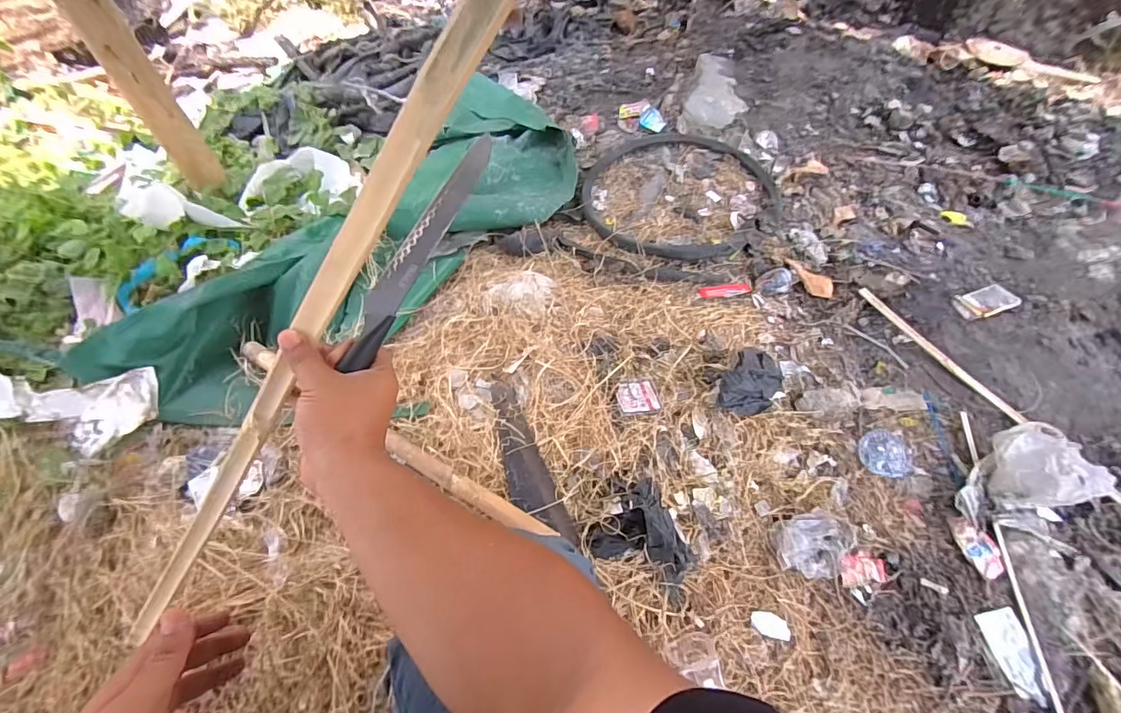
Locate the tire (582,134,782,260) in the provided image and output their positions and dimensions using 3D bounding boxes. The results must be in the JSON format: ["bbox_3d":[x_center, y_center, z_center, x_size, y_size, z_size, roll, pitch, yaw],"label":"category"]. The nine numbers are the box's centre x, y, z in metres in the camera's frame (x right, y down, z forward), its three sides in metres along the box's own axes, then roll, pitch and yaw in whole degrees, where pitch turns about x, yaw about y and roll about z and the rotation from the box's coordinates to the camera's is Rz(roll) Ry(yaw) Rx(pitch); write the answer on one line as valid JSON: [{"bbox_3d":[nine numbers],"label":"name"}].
[{"bbox_3d":[0.332,-0.460,1.303,0.553,0.039,0.526,0,54,1],"label":"tire"}]

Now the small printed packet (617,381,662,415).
[{"bbox_3d":[0.148,0.079,0.908,0.078,0.013,0.067,-10,55,-6],"label":"small printed packet"}]

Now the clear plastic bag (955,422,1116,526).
[{"bbox_3d":[0.814,0.192,0.823,0.287,0.079,0.145,-14,55,-9],"label":"clear plastic bag"}]

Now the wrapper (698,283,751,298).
[{"bbox_3d":[0.389,-0.157,1.120,0.129,0.014,0.032,-14,55,-9],"label":"wrapper"}]

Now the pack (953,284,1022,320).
[{"bbox_3d":[0.967,-0.126,1.075,0.127,0.020,0.080,-15,55,-10],"label":"pack"}]

